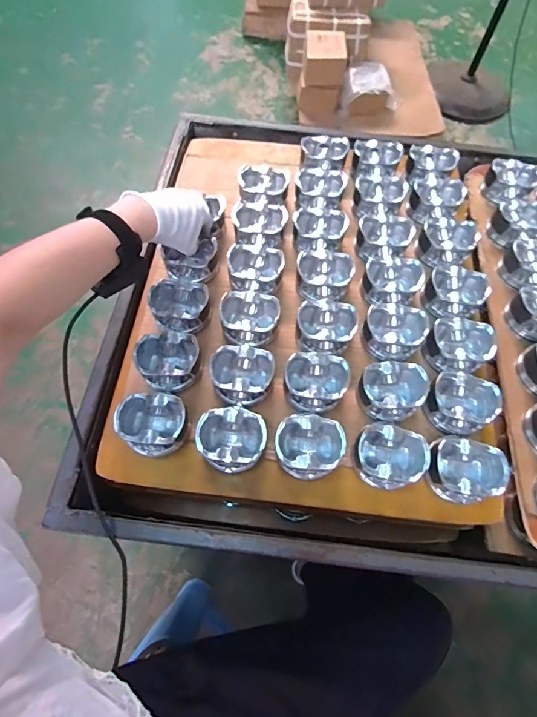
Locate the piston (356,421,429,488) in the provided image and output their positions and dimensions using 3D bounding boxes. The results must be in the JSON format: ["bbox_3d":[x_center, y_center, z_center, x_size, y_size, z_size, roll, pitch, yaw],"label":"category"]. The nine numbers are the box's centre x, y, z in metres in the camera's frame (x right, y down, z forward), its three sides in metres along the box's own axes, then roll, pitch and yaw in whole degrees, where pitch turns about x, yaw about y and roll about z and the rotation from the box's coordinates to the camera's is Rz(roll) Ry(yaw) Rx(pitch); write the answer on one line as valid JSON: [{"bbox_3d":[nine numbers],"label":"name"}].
[{"bbox_3d":[0.146,0.123,0.482,0.083,0.056,0.068,19,66,5],"label":"piston"}]

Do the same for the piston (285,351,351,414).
[{"bbox_3d":[0.062,0.030,0.509,0.079,0.049,0.072,1,65,-3],"label":"piston"}]

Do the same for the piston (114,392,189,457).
[{"bbox_3d":[-0.145,0.082,0.484,0.082,0.044,0.069,2,65,-2],"label":"piston"}]

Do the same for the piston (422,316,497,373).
[{"bbox_3d":[0.265,-0.020,0.545,0.083,0.046,0.090,1,65,-3],"label":"piston"}]

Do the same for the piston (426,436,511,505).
[{"bbox_3d":[0.236,0.133,0.472,0.080,0.050,0.081,1,65,-3],"label":"piston"}]

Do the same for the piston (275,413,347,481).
[{"bbox_3d":[0.050,0.107,0.479,0.080,0.045,0.075,1,65,-3],"label":"piston"}]

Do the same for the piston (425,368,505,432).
[{"bbox_3d":[0.251,0.056,0.509,0.083,0.046,0.081,1,65,-3],"label":"piston"}]

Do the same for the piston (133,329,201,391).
[{"bbox_3d":[-0.134,0.000,0.522,0.080,0.042,0.082,-37,73,-18],"label":"piston"}]

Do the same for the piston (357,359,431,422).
[{"bbox_3d":[0.161,0.041,0.511,0.083,0.044,0.075,-17,68,-11],"label":"piston"}]

